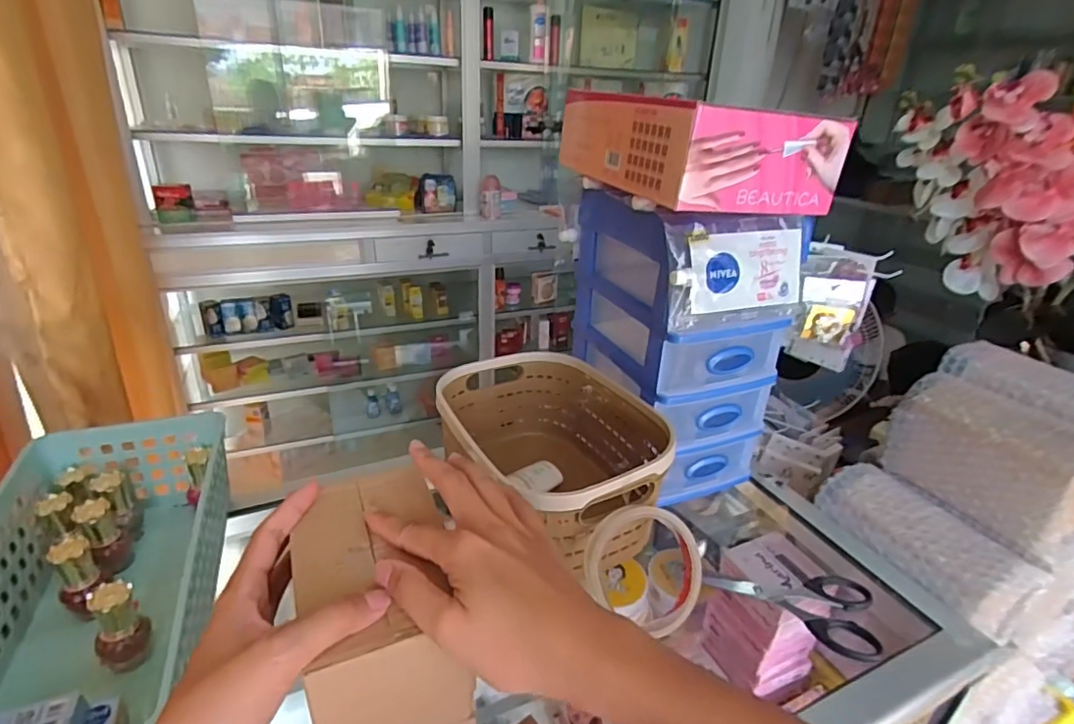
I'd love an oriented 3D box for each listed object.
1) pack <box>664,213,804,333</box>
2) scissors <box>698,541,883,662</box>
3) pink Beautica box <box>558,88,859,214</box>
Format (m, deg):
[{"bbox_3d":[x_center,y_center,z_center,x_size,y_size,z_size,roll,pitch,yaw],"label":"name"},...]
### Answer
[{"bbox_3d":[0.157,-0.071,0.436,0.129,0.083,0.023,-8,28,-21],"label":"pack"},{"bbox_3d":[0.196,0.187,0.446,0.134,0.018,0.076,13,27,20],"label":"scissors"},{"bbox_3d":[0.117,-0.177,0.463,0.152,0.065,0.202,-8,28,-21],"label":"pink Beautica box"}]

